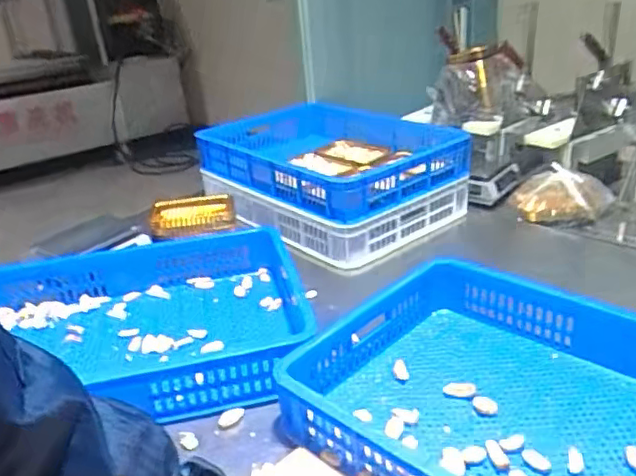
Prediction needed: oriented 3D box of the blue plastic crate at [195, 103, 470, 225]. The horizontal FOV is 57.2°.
[{"bbox_3d":[0.013,-0.216,1.481,0.660,0.132,0.418,19,35,41],"label":"blue plastic crate"}]

